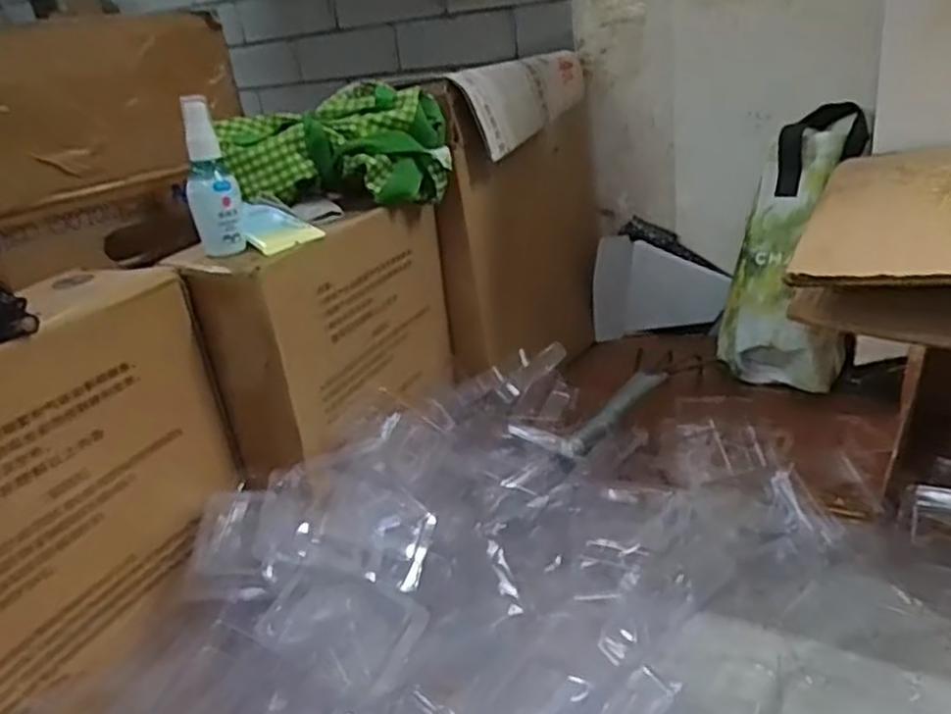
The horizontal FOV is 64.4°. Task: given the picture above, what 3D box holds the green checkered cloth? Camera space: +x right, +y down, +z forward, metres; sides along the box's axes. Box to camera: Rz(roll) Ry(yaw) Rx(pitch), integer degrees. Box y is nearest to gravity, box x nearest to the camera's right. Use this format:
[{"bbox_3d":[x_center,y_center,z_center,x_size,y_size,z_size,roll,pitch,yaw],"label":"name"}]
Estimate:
[{"bbox_3d":[-0.132,-0.195,0.718,0.207,0.094,0.100,-10,23,-7],"label":"green checkered cloth"}]

